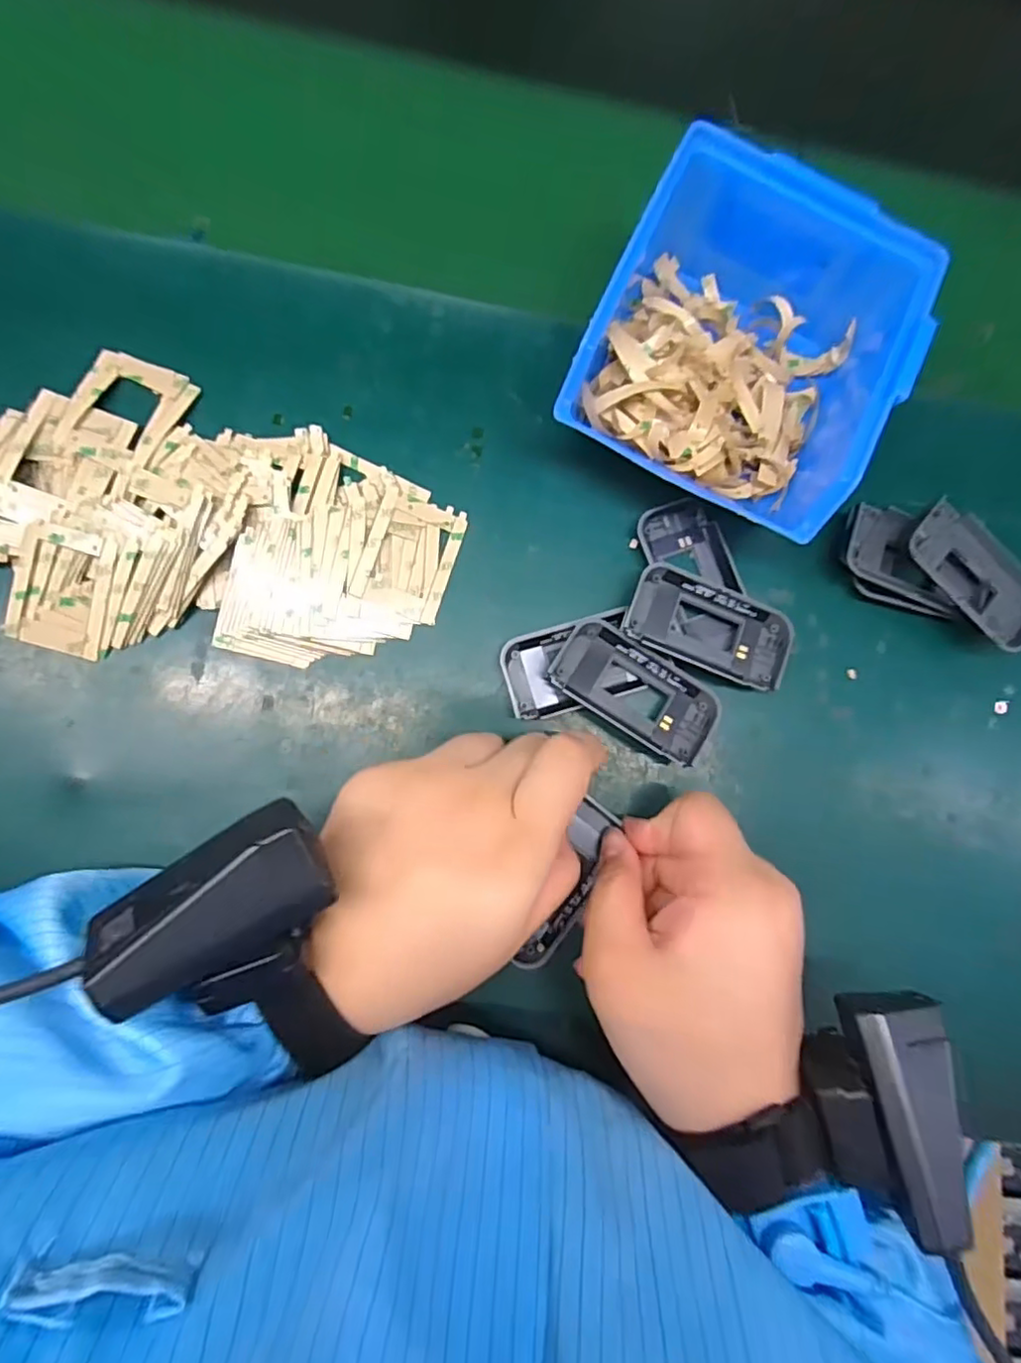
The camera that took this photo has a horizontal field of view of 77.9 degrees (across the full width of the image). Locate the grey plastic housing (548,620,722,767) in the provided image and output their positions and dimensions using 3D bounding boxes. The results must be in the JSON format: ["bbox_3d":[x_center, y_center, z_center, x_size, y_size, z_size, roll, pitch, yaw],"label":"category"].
[{"bbox_3d":[0.058,0.005,0.285,0.081,0.014,0.037,34,84,-2],"label":"grey plastic housing"}]

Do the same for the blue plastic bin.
[{"bbox_3d":[0.100,-0.143,0.278,0.121,0.062,0.135,27,83,-3],"label":"blue plastic bin"}]

